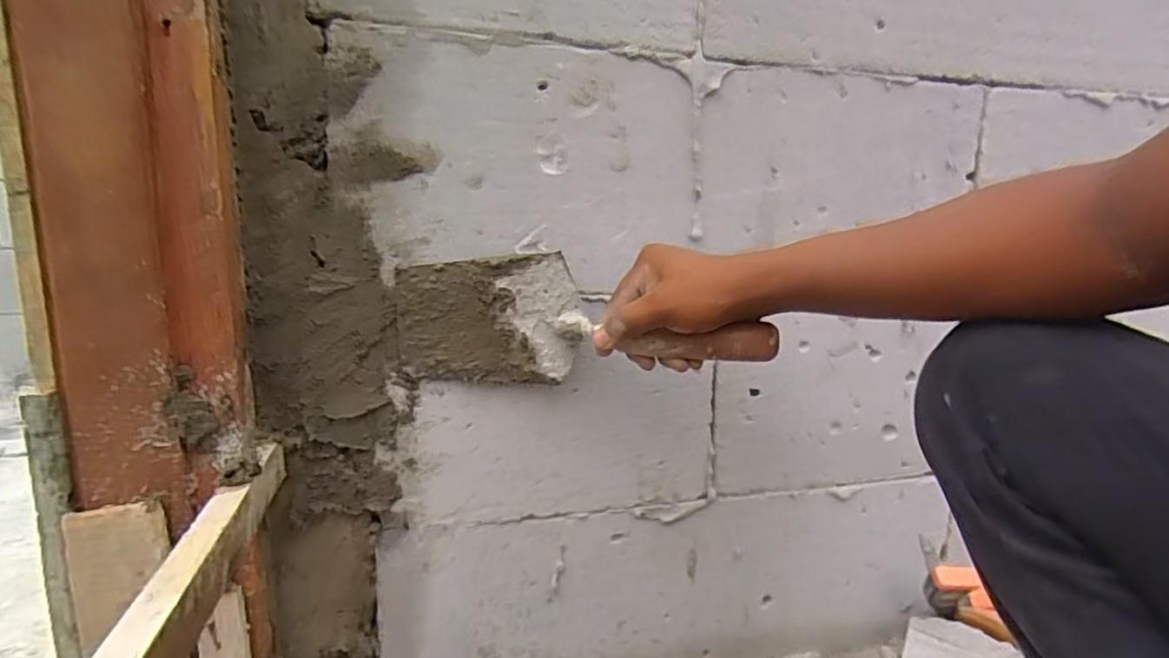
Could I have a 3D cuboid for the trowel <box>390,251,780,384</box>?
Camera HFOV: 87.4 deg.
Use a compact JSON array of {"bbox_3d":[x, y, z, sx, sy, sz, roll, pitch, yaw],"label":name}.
[{"bbox_3d":[-0.005,-0.002,0.482,0.287,0.101,0.045,4,10,12],"label":"trowel"}]

